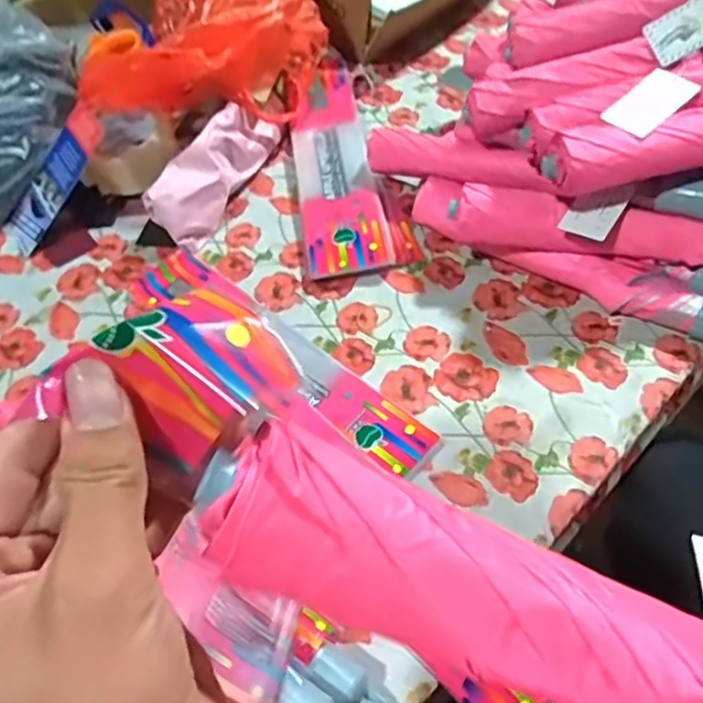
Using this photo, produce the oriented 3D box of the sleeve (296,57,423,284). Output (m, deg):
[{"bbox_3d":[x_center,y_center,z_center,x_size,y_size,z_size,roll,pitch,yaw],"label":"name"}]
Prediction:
[{"bbox_3d":[-0.015,-0.213,0.725,0.102,0.029,0.334,-10,54,-1],"label":"sleeve"}]

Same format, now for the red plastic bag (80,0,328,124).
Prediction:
[{"bbox_3d":[-0.153,-0.364,0.752,0.222,0.109,0.260,6,55,9],"label":"red plastic bag"}]

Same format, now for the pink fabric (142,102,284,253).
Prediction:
[{"bbox_3d":[-0.148,-0.210,0.711,0.066,0.070,0.210,18,58,18],"label":"pink fabric"}]

